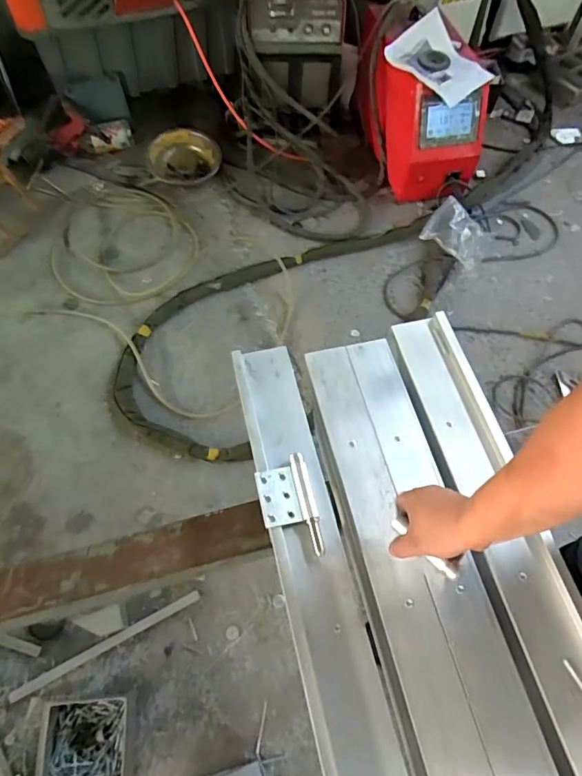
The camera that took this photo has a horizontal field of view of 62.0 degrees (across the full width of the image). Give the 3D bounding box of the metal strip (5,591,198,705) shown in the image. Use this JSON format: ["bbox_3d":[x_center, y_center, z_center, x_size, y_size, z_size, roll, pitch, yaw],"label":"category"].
[{"bbox_3d":[-0.405,0.569,1.077,0.433,0.015,0.024,-24,66,-15],"label":"metal strip"}]

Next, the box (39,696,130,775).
[{"bbox_3d":[-0.409,0.708,0.962,0.185,0.053,0.163,-2,62,-4],"label":"box"}]

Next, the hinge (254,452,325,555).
[{"bbox_3d":[-0.002,0.158,0.651,0.072,0.012,0.130,-12,63,-7],"label":"hinge"}]

